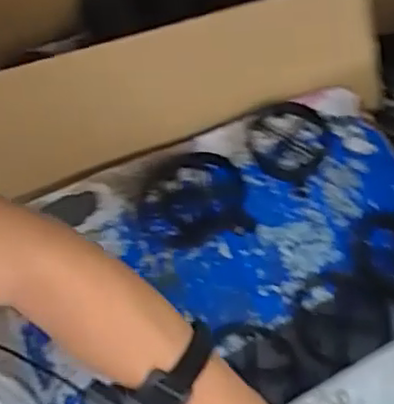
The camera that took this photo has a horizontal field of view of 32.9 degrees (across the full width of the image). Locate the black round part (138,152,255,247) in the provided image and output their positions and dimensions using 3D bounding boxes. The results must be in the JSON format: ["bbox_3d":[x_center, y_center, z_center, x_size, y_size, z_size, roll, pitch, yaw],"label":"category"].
[{"bbox_3d":[-0.004,-0.004,0.782,0.125,0.015,0.109,-5,65,-5],"label":"black round part"}]

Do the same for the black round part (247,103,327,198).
[{"bbox_3d":[0.109,-0.074,0.834,0.101,0.008,0.114,25,66,9],"label":"black round part"}]

